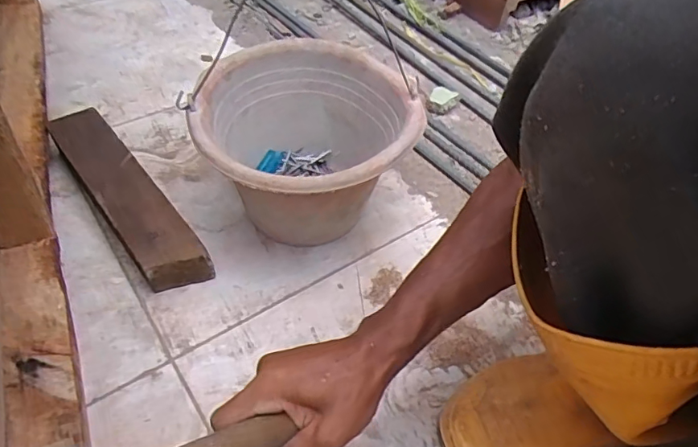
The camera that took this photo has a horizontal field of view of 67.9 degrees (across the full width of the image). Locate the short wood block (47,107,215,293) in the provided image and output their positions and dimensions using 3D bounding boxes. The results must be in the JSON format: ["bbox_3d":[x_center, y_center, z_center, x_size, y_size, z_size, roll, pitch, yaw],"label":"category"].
[{"bbox_3d":[-0.278,-0.038,0.638,0.067,0.059,0.319,-30,57,-26],"label":"short wood block"}]

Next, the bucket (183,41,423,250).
[{"bbox_3d":[-0.051,-0.077,0.619,0.234,0.167,0.240,2,49,-2],"label":"bucket"}]

